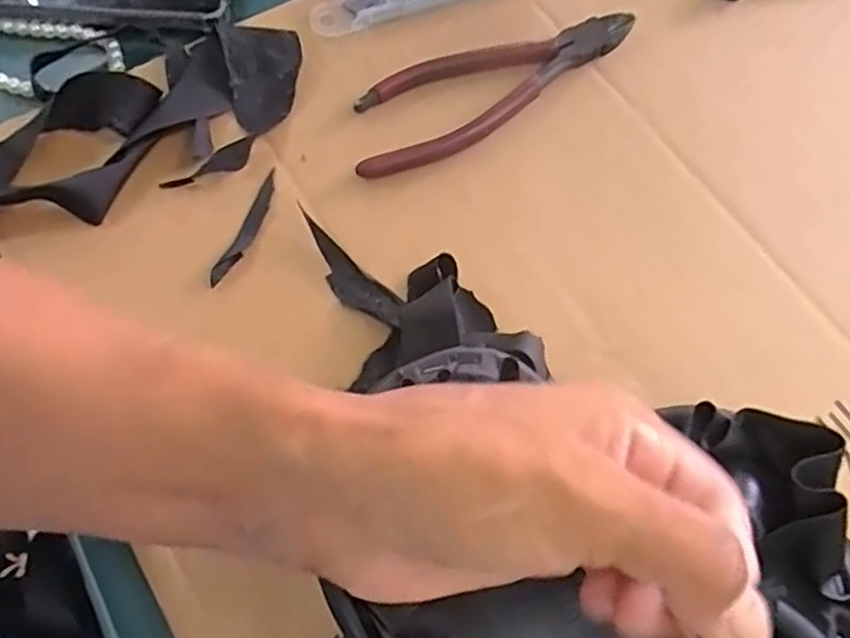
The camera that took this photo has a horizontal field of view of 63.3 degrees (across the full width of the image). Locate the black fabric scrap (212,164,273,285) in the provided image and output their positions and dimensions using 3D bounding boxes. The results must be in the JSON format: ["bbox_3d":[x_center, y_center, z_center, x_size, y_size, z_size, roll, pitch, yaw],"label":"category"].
[{"bbox_3d":[-0.081,-0.042,0.313,0.009,0.005,0.063,19,68,5],"label":"black fabric scrap"}]

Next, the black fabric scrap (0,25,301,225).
[{"bbox_3d":[-0.143,-0.090,0.324,0.182,0.018,0.075,-25,71,-12],"label":"black fabric scrap"}]

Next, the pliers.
[{"bbox_3d":[0.035,-0.121,0.350,0.168,0.009,0.052,-28,72,-14],"label":"pliers"}]

